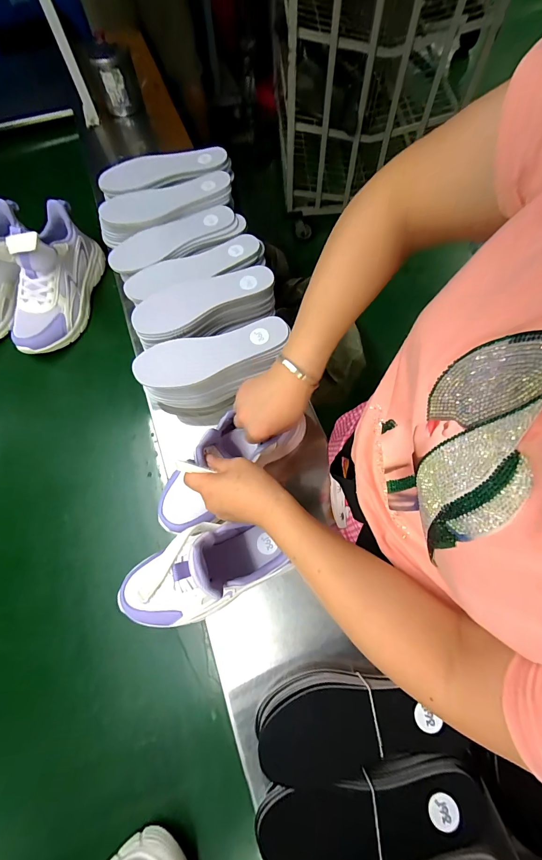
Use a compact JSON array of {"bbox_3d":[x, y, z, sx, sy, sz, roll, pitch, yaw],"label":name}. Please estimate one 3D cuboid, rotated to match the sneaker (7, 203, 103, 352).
[{"bbox_3d":[-0.376,-0.262,0.569,0.086,0.138,0.249,7,68,2],"label":"sneaker"}]

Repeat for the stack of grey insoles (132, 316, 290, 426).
[{"bbox_3d":[-0.079,-0.083,0.505,0.208,0.109,0.092,-17,69,-7],"label":"stack of grey insoles"}]

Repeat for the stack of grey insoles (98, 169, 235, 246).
[{"bbox_3d":[-0.190,-0.405,0.619,0.245,0.048,0.088,-15,69,-6],"label":"stack of grey insoles"}]

